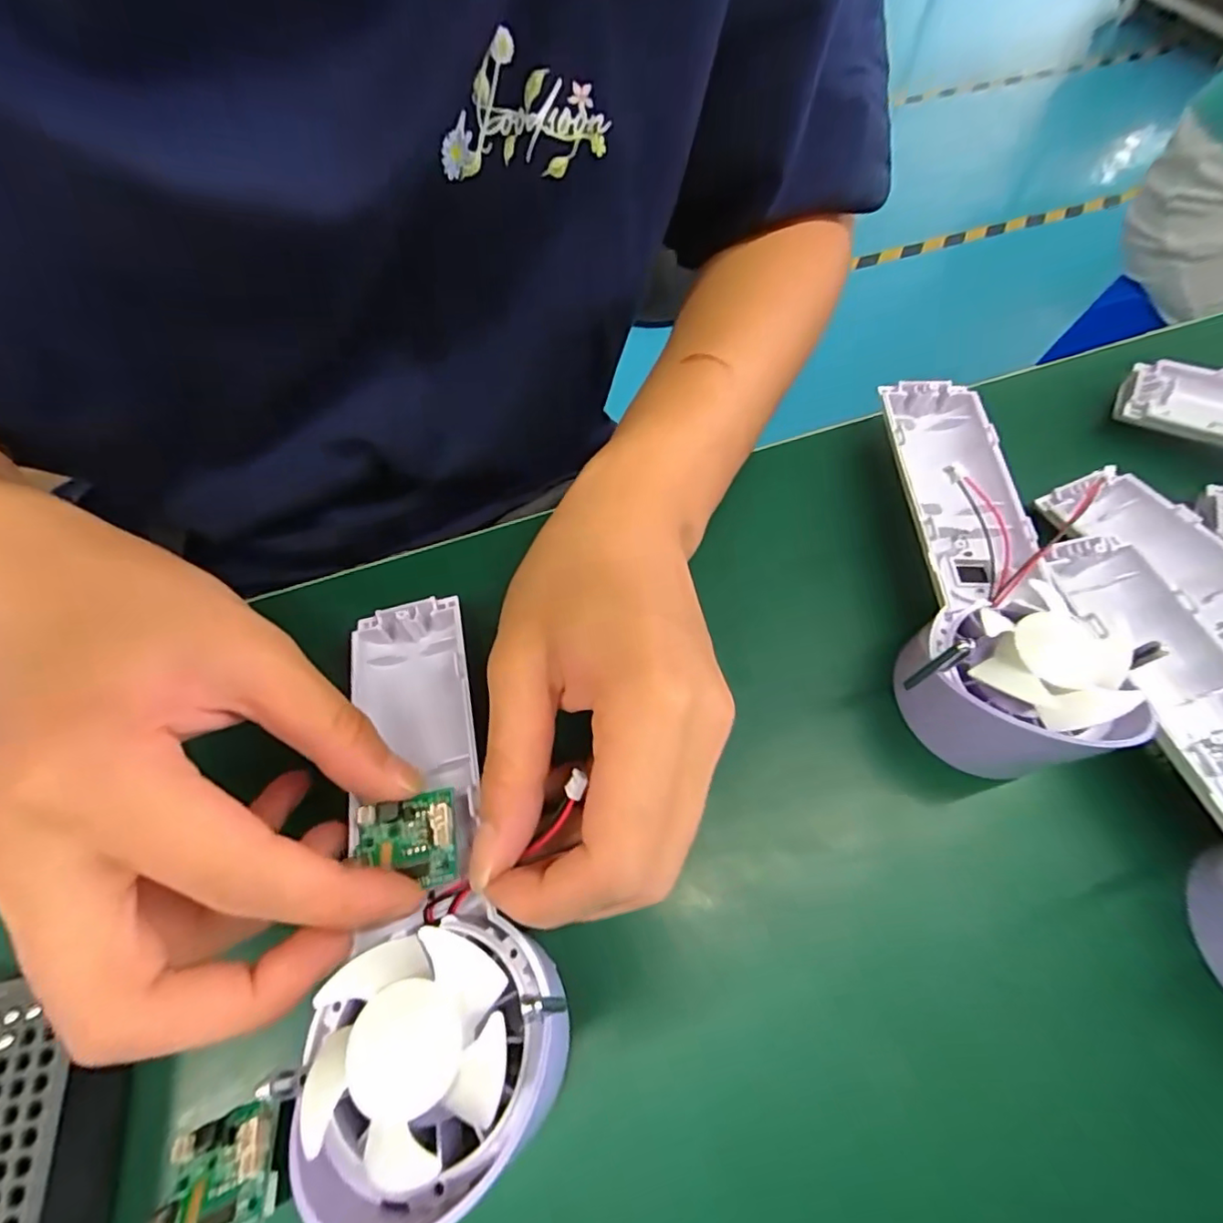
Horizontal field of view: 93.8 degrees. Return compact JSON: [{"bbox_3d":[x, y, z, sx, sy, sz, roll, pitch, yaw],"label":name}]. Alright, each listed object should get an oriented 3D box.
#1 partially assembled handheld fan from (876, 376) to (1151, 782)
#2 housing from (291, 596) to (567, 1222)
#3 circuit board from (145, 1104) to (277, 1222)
[{"bbox_3d":[0.146,-0.027,0.226,0.060,0.044,0.175,6,63,3],"label":"partially assembled handheld fan"},{"bbox_3d":[-0.061,0.068,0.178,0.060,0.029,0.173,-16,47,-8],"label":"housing"},{"bbox_3d":[-0.105,0.151,0.152,0.033,0.011,0.025,-19,64,-10],"label":"circuit board"}]

